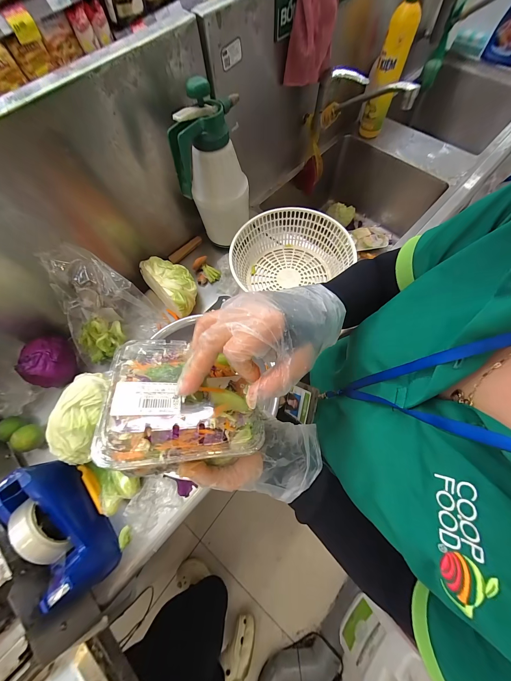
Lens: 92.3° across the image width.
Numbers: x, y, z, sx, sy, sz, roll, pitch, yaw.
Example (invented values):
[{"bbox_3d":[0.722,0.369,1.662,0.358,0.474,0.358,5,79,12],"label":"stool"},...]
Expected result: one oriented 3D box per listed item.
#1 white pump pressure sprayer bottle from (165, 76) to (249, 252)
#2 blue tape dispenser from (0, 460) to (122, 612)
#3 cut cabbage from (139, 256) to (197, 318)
[{"bbox_3d":[-0.081,-0.348,0.513,0.123,0.269,0.126,-1,69,3],"label":"white pump pressure sprayer bottle"},{"bbox_3d":[-0.315,0.295,0.398,0.081,0.112,0.207,-40,72,-12],"label":"blue tape dispenser"},{"bbox_3d":[-0.183,-0.124,0.558,0.084,0.082,0.151,-43,73,-13],"label":"cut cabbage"}]

